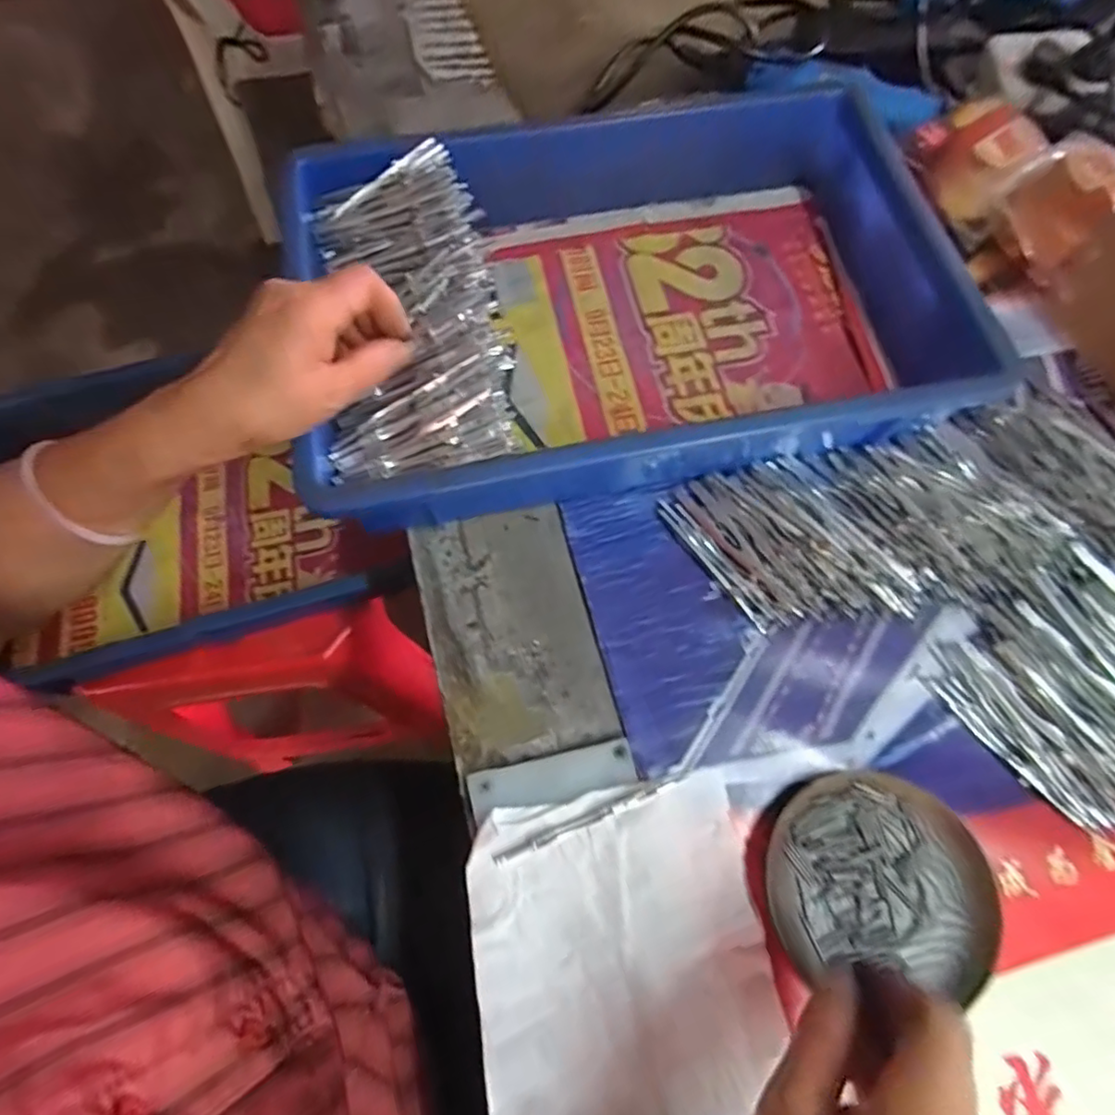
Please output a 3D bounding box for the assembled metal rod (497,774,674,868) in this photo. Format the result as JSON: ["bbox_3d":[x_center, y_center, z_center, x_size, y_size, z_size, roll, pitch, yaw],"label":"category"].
[{"bbox_3d":[0.016,0.143,0.324,0.106,0.007,0.007,-21,70,-7],"label":"assembled metal rod"}]

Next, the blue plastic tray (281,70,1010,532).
[{"bbox_3d":[0.054,-0.182,0.419,0.434,0.079,0.283,-11,70,-3],"label":"blue plastic tray"}]

